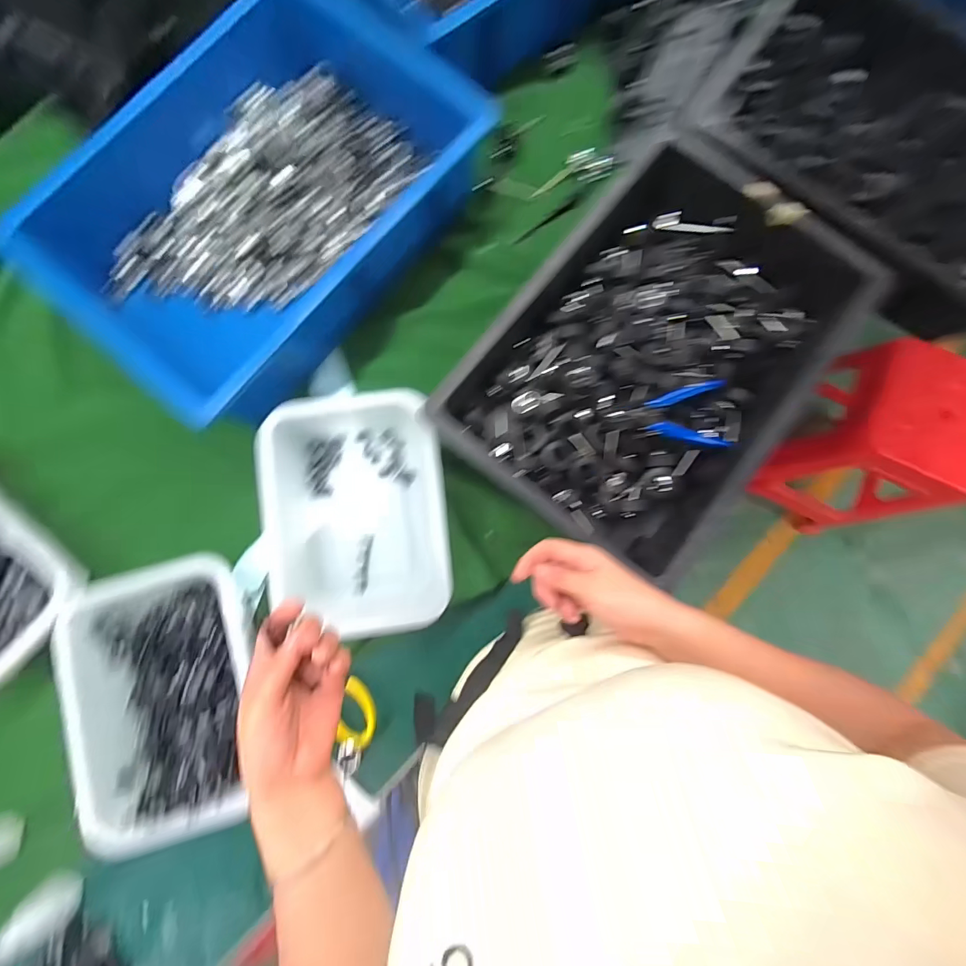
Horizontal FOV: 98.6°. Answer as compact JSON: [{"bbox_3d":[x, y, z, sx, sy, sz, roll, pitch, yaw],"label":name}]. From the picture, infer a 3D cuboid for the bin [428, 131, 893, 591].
[{"bbox_3d":[0.200,-0.155,0.496,0.302,0.109,0.474,39,82,4],"label":"bin"}]

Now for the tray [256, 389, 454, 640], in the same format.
[{"bbox_3d":[-0.140,0.029,0.479,0.190,0.073,0.276,-6,82,-3],"label":"tray"}]

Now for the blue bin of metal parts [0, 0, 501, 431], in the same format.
[{"bbox_3d":[-0.253,-0.329,0.475,0.342,0.102,0.473,38,82,3],"label":"blue bin of metal parts"}]

